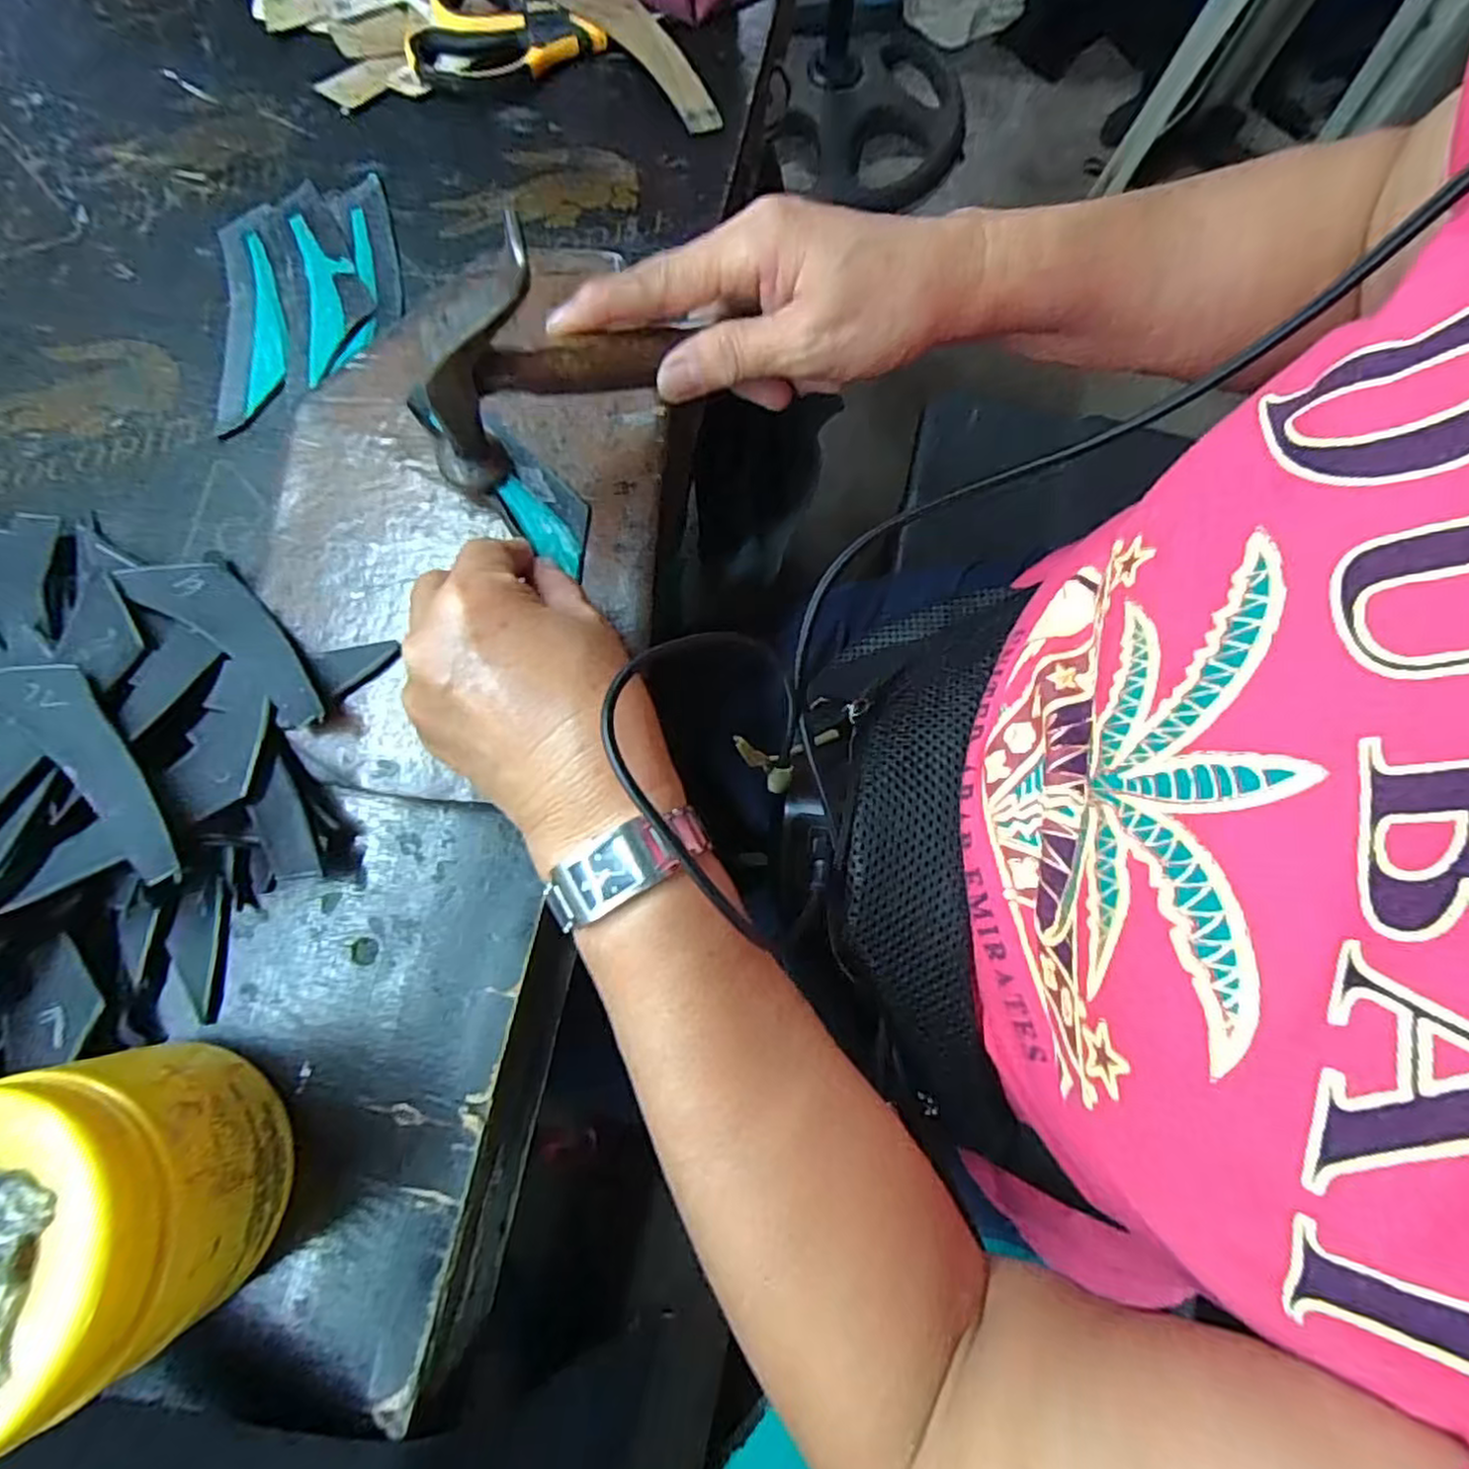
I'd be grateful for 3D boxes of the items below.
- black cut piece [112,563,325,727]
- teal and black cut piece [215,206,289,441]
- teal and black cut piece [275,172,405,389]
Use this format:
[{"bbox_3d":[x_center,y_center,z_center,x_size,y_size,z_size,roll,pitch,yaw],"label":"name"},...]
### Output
[{"bbox_3d":[-0.212,-0.044,0.311,0.122,0.008,0.033,35,75,16],"label":"black cut piece"},{"bbox_3d":[-0.247,-0.217,0.372,0.036,0.007,0.133,-8,76,-2],"label":"teal and black cut piece"},{"bbox_3d":[-0.203,-0.240,0.381,0.055,0.008,0.134,-16,72,-6],"label":"teal and black cut piece"}]

